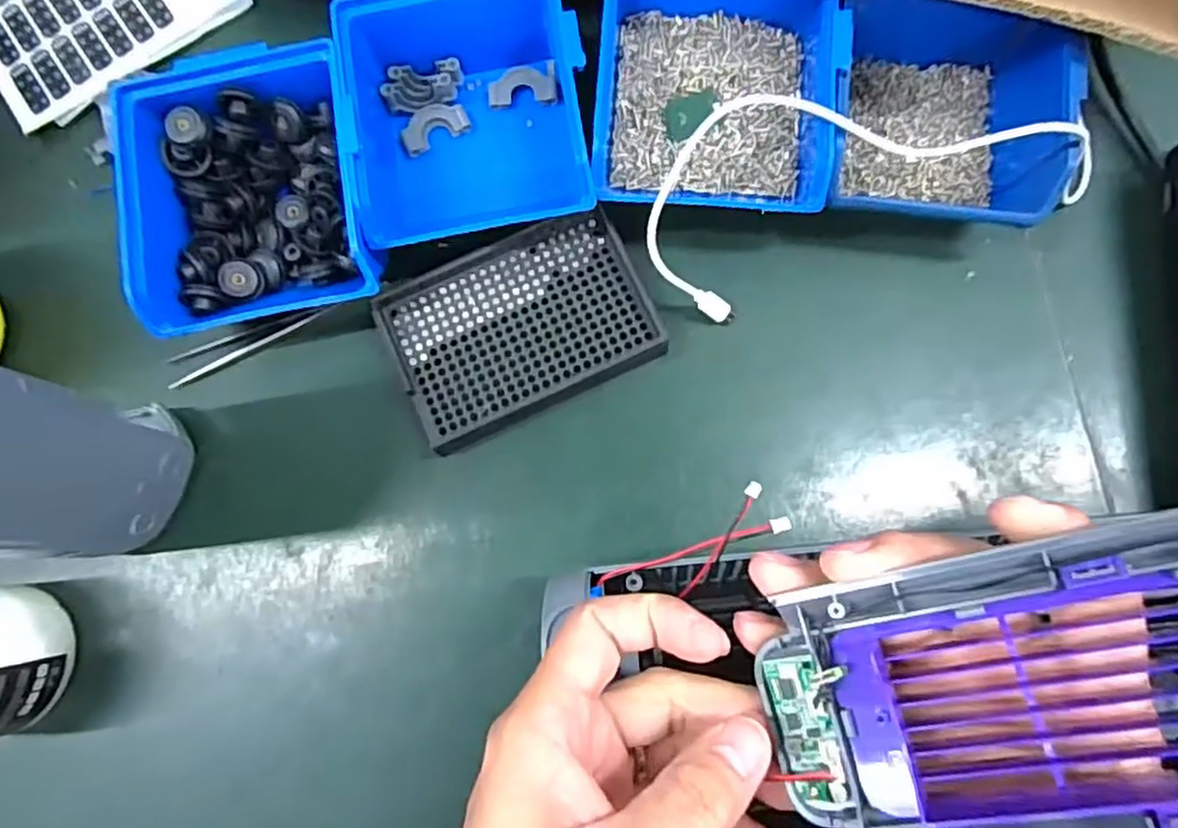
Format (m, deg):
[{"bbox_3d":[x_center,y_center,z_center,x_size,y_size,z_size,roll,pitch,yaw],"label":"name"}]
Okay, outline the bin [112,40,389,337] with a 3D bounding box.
[{"bbox_3d":[-0.174,-0.119,0.366,0.116,0.061,0.145,-12,80,1],"label":"bin"}]

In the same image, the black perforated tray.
[{"bbox_3d":[-0.036,-0.047,0.367,0.133,0.012,0.090,-24,79,-2],"label":"black perforated tray"}]

